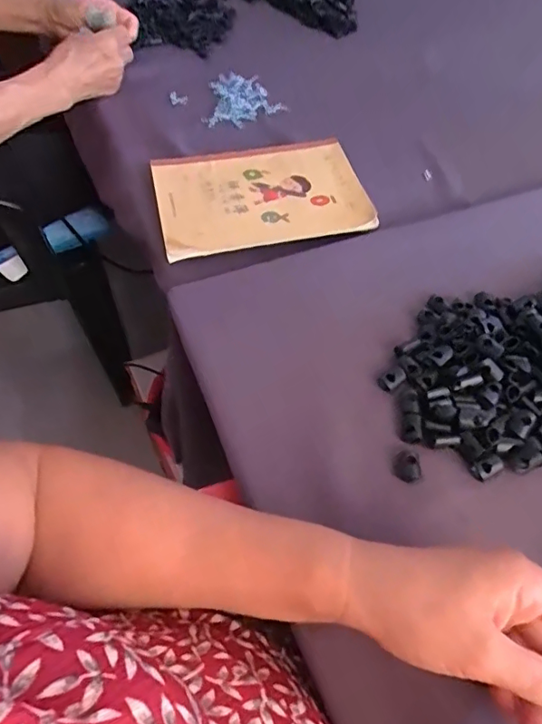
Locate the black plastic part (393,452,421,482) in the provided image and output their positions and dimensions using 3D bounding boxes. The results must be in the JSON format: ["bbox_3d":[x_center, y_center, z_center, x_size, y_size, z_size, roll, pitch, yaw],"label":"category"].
[{"bbox_3d":[0.095,0.073,0.365,0.017,0.009,0.020,4,56,2],"label":"black plastic part"}]

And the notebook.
[{"bbox_3d":[-0.012,-0.178,0.543,0.206,0.018,0.154,-11,57,-8],"label":"notebook"}]

